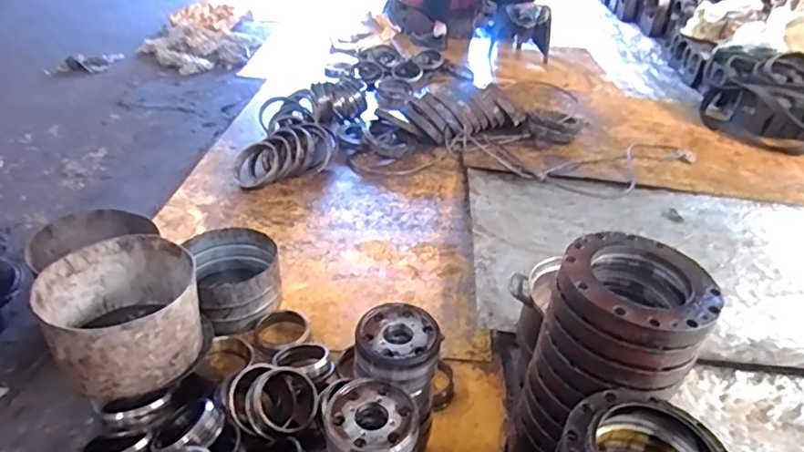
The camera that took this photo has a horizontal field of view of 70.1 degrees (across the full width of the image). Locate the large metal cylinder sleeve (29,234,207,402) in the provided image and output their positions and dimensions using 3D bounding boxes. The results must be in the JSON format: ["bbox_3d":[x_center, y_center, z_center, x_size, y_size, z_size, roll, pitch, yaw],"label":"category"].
[{"bbox_3d":[-0.538,0.171,1.120,0.266,0.163,0.279,-13,37,-23],"label":"large metal cylinder sleeve"}]

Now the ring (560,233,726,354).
[{"bbox_3d":[0.315,0.077,0.764,0.194,0.035,0.201,3,34,-2],"label":"ring"}]

